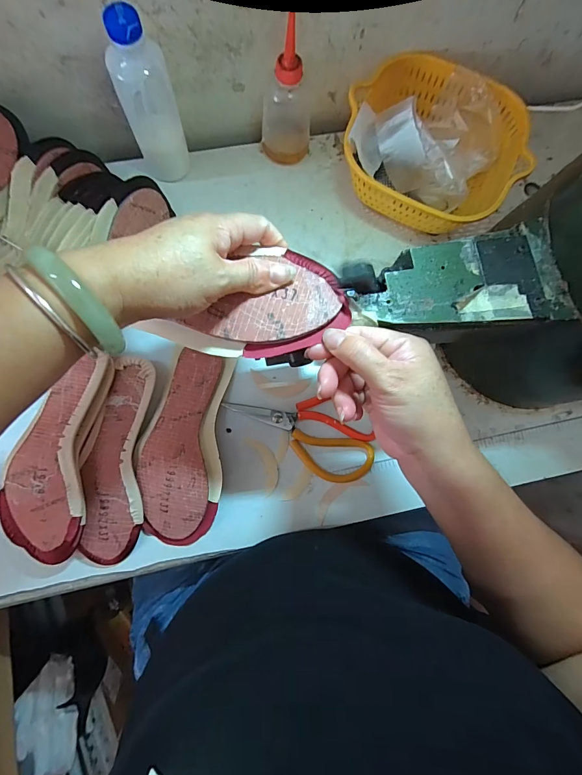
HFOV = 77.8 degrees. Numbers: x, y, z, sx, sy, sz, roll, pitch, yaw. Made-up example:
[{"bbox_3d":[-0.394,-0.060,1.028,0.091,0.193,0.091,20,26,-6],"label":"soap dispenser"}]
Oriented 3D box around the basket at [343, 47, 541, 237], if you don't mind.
[{"bbox_3d":[0.179,-0.303,0.459,0.202,0.096,0.194,0,82,0],"label":"basket"}]

